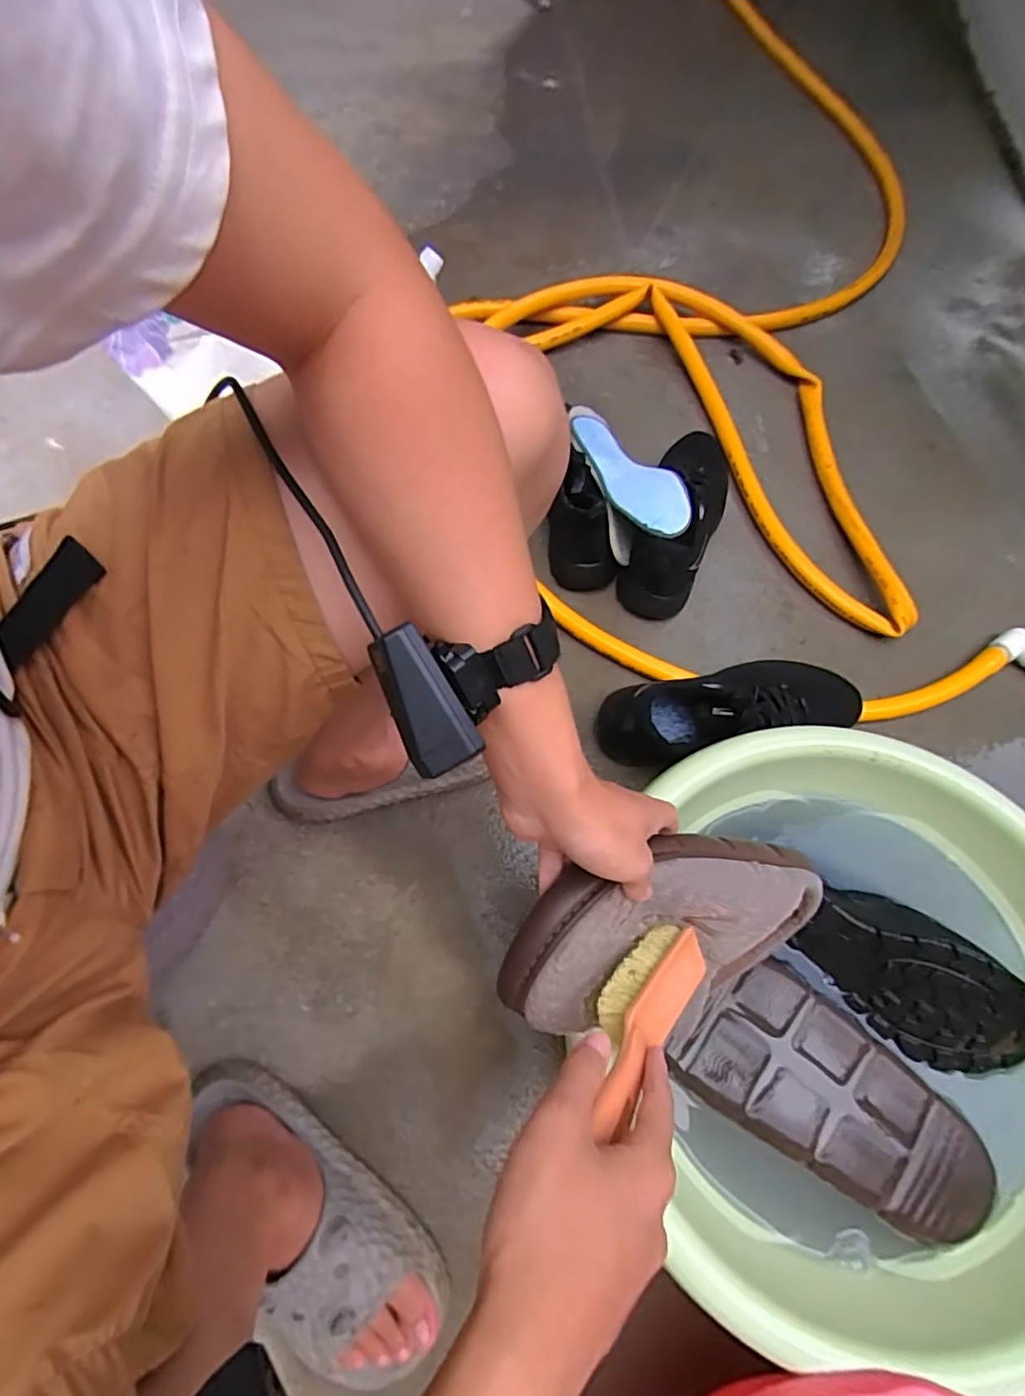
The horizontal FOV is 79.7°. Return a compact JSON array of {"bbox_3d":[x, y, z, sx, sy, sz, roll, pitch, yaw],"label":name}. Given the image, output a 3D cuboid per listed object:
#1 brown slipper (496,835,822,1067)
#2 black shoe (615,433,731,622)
[{"bbox_3d":[0.125,0.168,0.467,0.288,0.085,0.130,9,98,-26],"label":"brown slipper"},{"bbox_3d":[0.236,-0.263,0.829,0.100,0.121,0.310,22,69,7],"label":"black shoe"}]

